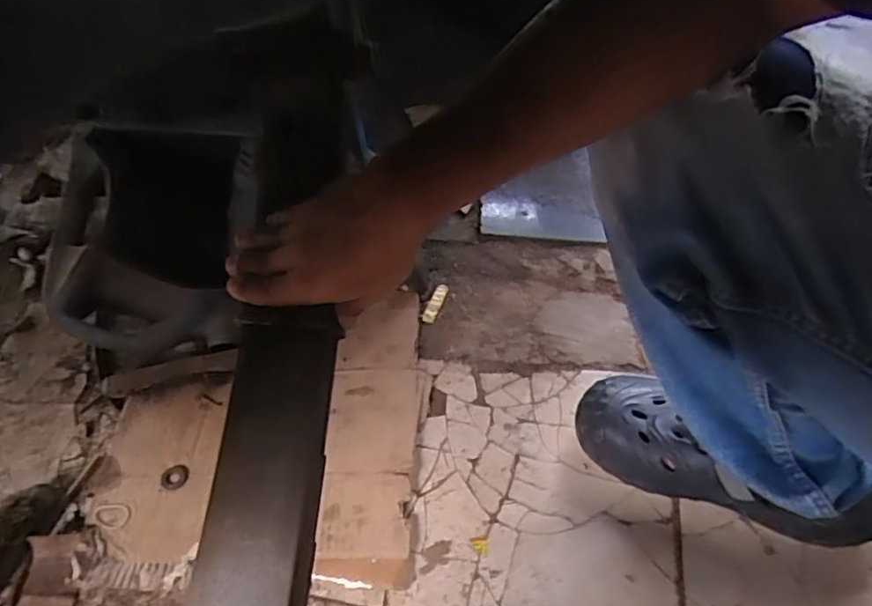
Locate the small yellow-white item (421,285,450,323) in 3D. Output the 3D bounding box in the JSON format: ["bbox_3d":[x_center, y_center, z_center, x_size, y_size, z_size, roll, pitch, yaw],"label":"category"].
[{"bbox_3d":[-0.001,0.000,0.813,0.017,0.006,0.058,22,72,20],"label":"small yellow-white item"}]

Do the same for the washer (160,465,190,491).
[{"bbox_3d":[-0.284,0.190,0.675,0.029,0.004,0.028,2,52,-3],"label":"washer"}]

